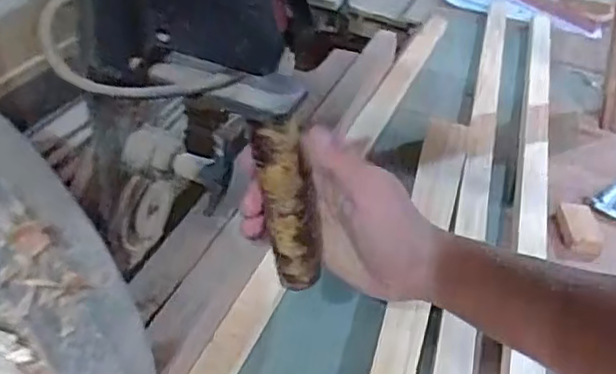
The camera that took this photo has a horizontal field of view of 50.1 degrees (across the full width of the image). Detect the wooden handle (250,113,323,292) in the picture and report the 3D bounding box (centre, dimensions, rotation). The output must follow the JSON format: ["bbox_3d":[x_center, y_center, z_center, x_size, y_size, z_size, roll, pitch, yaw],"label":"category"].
[{"bbox_3d":[-0.013,0.011,0.432,0.028,0.129,0.021,13,36,31],"label":"wooden handle"}]

